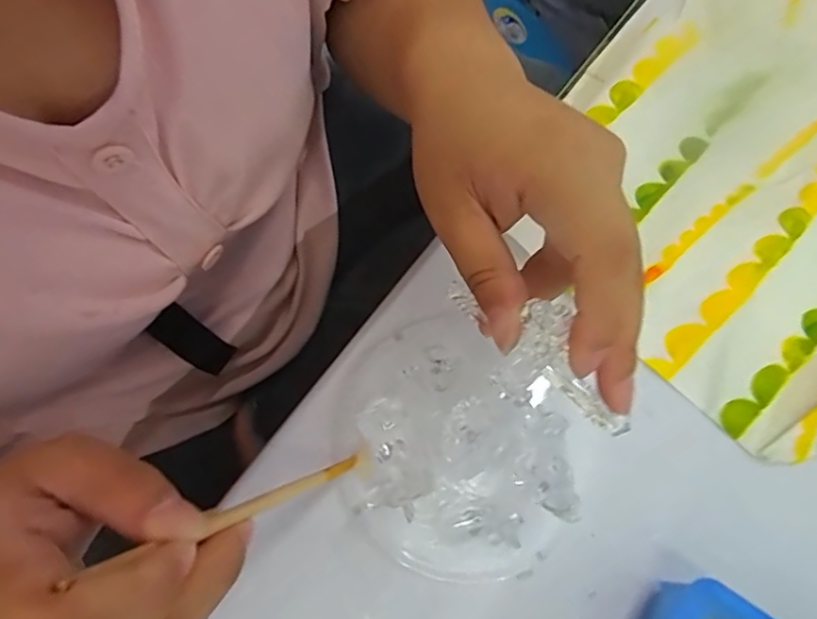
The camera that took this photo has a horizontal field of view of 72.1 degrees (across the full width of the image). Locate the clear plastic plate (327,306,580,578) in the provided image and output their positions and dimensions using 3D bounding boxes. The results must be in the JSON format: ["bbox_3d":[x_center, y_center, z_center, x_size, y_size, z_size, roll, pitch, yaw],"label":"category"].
[{"bbox_3d":[0.021,0.070,0.282,0.108,0.025,0.127,-41,74,-14],"label":"clear plastic plate"}]

